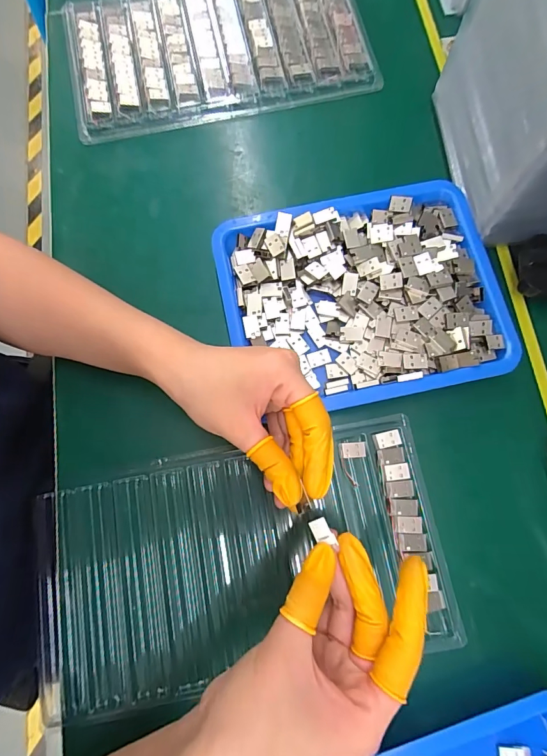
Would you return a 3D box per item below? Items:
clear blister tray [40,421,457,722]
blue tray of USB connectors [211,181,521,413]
[{"bbox_3d":[-0.025,0.132,0.285,0.292,0.012,0.158,-9,77,-2],"label":"clear blister tray"},{"bbox_3d":[0.071,-0.064,0.317,0.217,0.033,0.169,-11,77,-2],"label":"blue tray of USB connectors"}]

